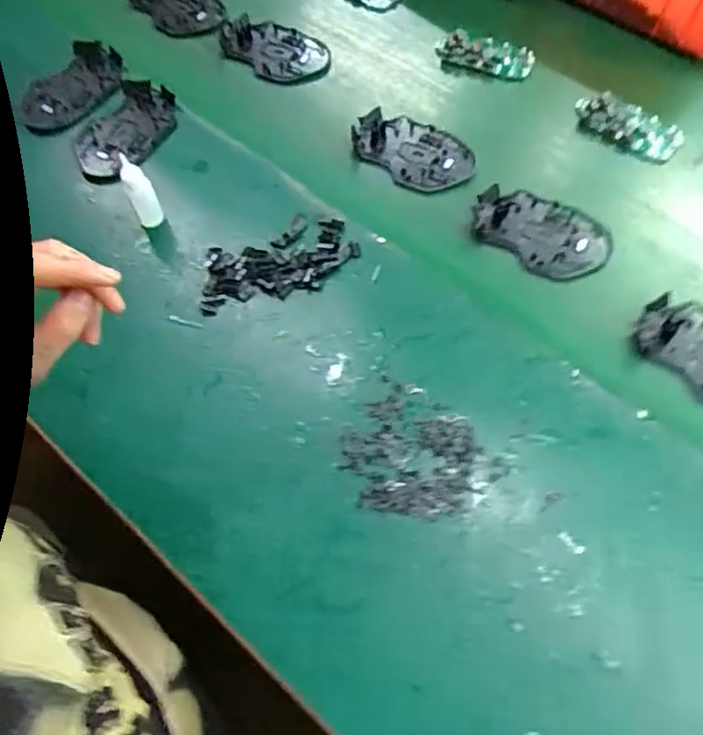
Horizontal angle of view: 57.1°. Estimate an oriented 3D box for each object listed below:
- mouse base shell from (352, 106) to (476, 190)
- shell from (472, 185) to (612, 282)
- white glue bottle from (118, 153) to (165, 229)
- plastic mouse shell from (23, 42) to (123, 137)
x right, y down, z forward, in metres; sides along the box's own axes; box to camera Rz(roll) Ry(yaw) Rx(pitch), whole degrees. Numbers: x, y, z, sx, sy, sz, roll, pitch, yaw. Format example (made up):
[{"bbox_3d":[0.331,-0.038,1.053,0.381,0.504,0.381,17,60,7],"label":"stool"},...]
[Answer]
[{"bbox_3d":[0.056,-0.202,0.600,0.118,0.010,0.069,35,70,19],"label":"mouse base shell"},{"bbox_3d":[0.161,-0.116,0.550,0.114,0.012,0.070,29,68,17],"label":"shell"},{"bbox_3d":[-0.177,-0.145,0.542,0.022,0.075,0.015,-29,65,-11],"label":"white glue bottle"},{"bbox_3d":[-0.280,-0.279,0.647,0.112,0.025,0.070,-41,68,-16],"label":"plastic mouse shell"}]

